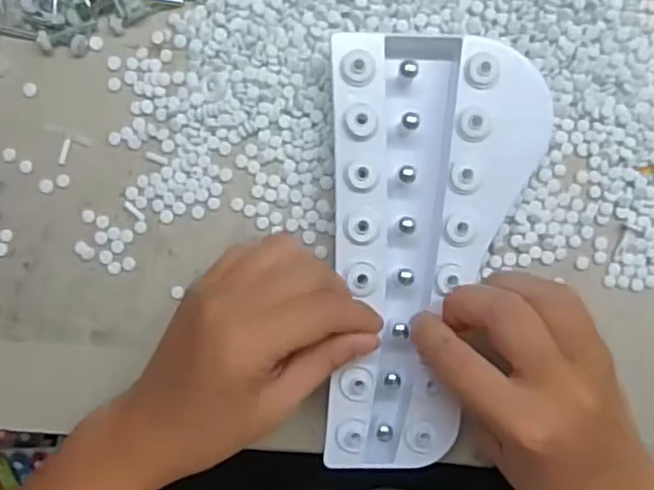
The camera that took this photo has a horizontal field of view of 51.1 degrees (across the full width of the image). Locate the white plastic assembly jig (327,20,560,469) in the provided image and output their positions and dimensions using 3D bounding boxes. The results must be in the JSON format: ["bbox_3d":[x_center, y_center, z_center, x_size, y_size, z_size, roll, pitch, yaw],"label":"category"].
[{"bbox_3d":[0.048,0.005,0.367,0.108,0.028,0.224,9,91,-2],"label":"white plastic assembly jig"}]

